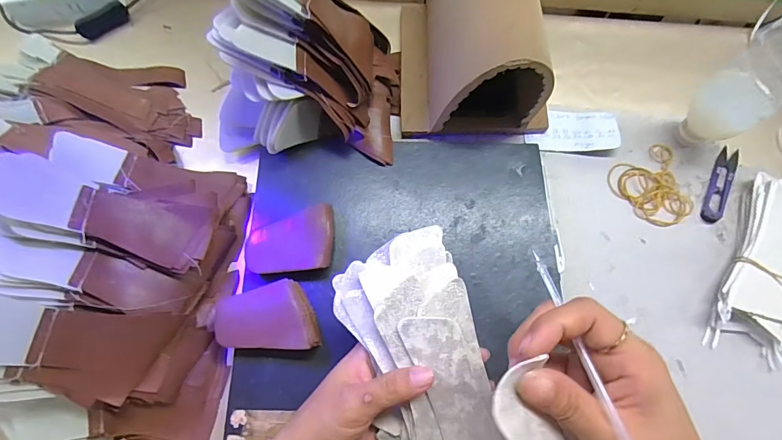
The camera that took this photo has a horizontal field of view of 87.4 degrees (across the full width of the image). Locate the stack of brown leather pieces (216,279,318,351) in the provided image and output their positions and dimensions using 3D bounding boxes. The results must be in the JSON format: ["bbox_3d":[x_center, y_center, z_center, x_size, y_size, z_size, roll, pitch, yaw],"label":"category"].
[{"bbox_3d":[-0.112,0.091,0.368,0.082,0.016,0.062,-14,74,-6],"label":"stack of brown leather pieces"}]

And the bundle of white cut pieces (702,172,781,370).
[{"bbox_3d":[0.372,0.042,0.416,0.071,0.034,0.190,20,73,4],"label":"bundle of white cut pieces"}]

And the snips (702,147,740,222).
[{"bbox_3d":[0.369,-0.040,0.454,0.024,0.007,0.101,28,74,6],"label":"snips"}]

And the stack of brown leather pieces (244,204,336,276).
[{"bbox_3d":[-0.097,0.020,0.397,0.081,0.022,0.063,-6,73,-4],"label":"stack of brown leather pieces"}]

